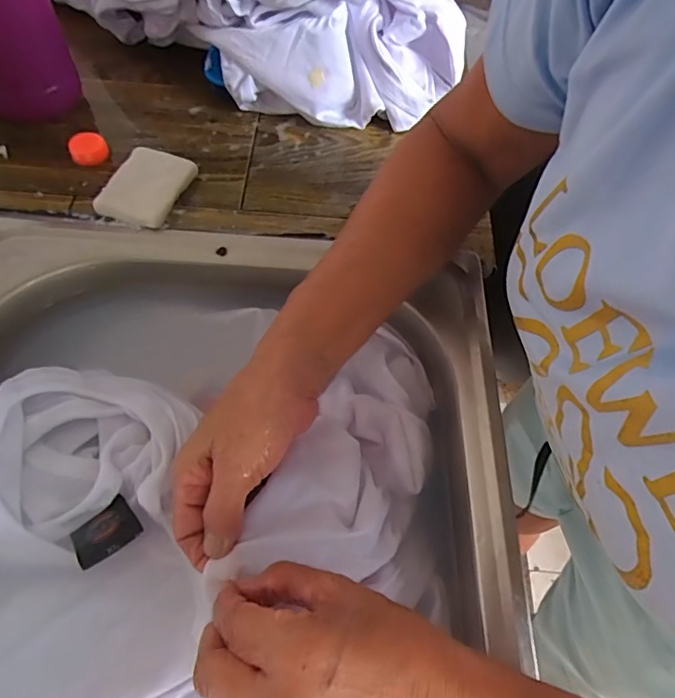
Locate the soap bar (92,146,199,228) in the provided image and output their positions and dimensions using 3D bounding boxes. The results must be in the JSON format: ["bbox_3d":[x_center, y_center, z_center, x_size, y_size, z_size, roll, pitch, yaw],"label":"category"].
[{"bbox_3d":[-0.159,-0.135,0.422,0.056,0.017,0.075,17,57,7],"label":"soap bar"}]

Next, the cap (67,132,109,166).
[{"bbox_3d":[-0.221,-0.177,0.450,0.031,0.017,0.025,-26,62,-20],"label":"cap"}]

